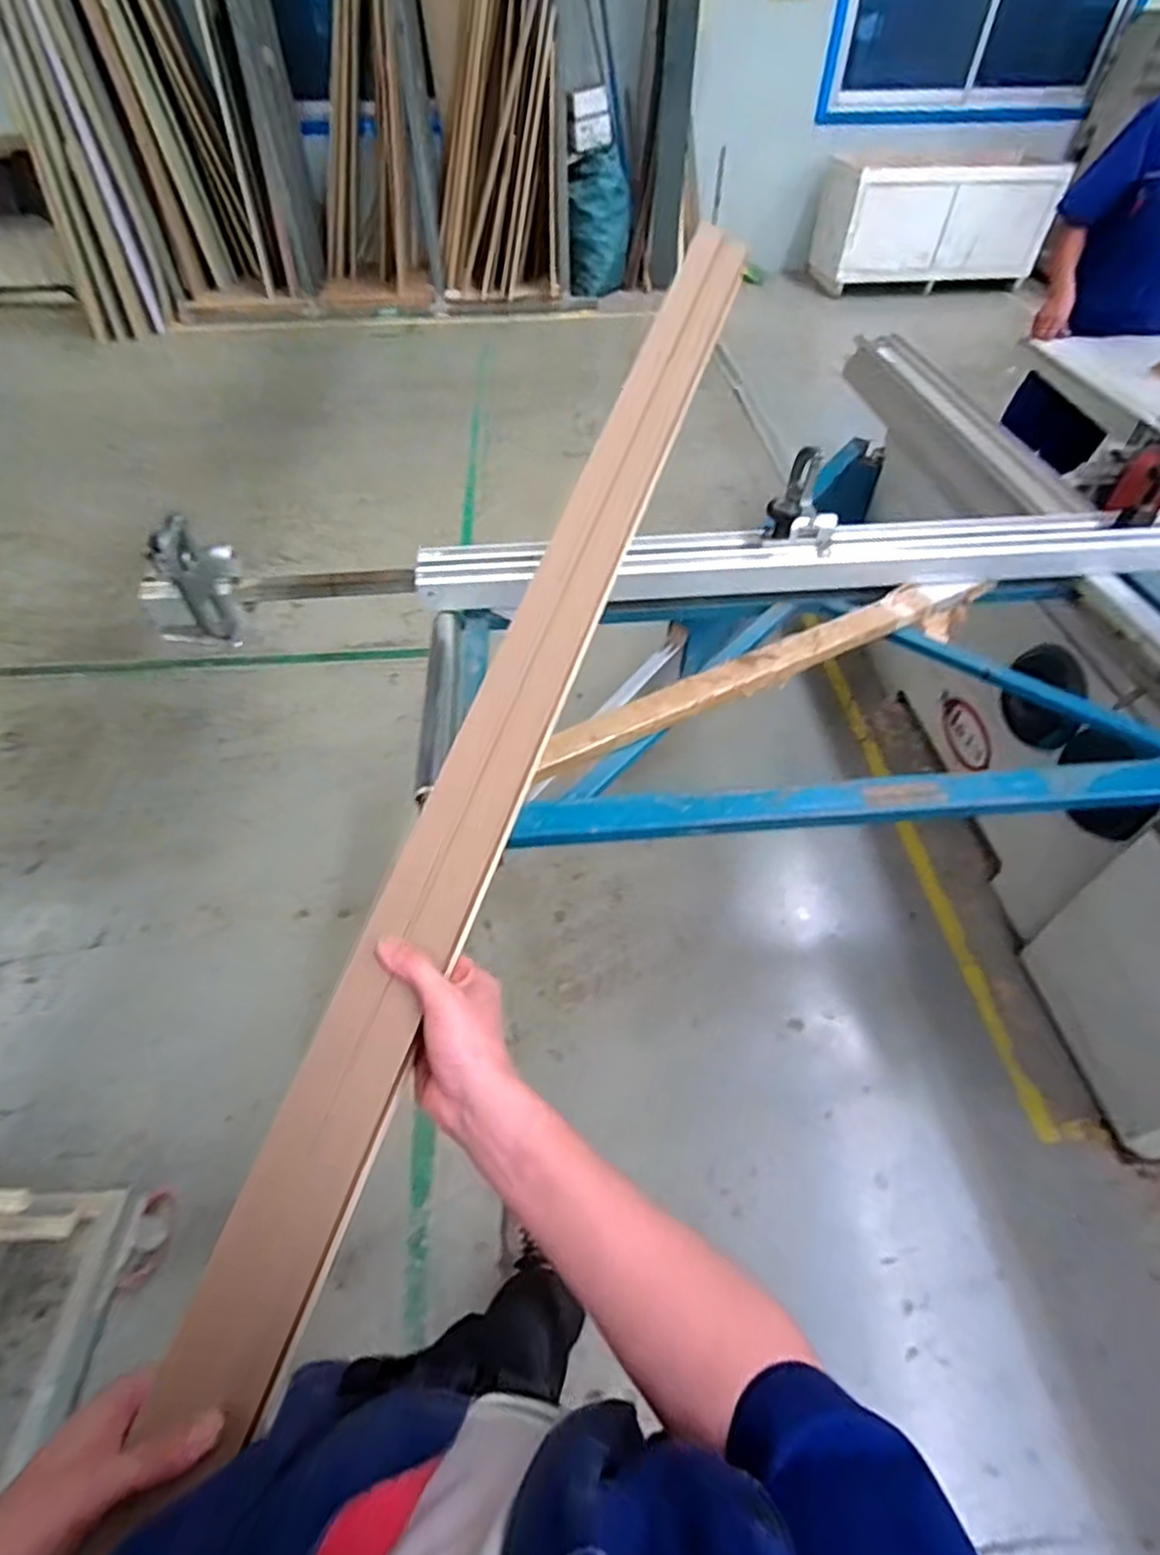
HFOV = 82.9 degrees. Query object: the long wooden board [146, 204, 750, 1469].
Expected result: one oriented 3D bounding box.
[{"bbox_3d":[-0.030,-0.117,0.562,0.070,0.029,1.069,22,69,-3],"label":"long wooden board"}]

